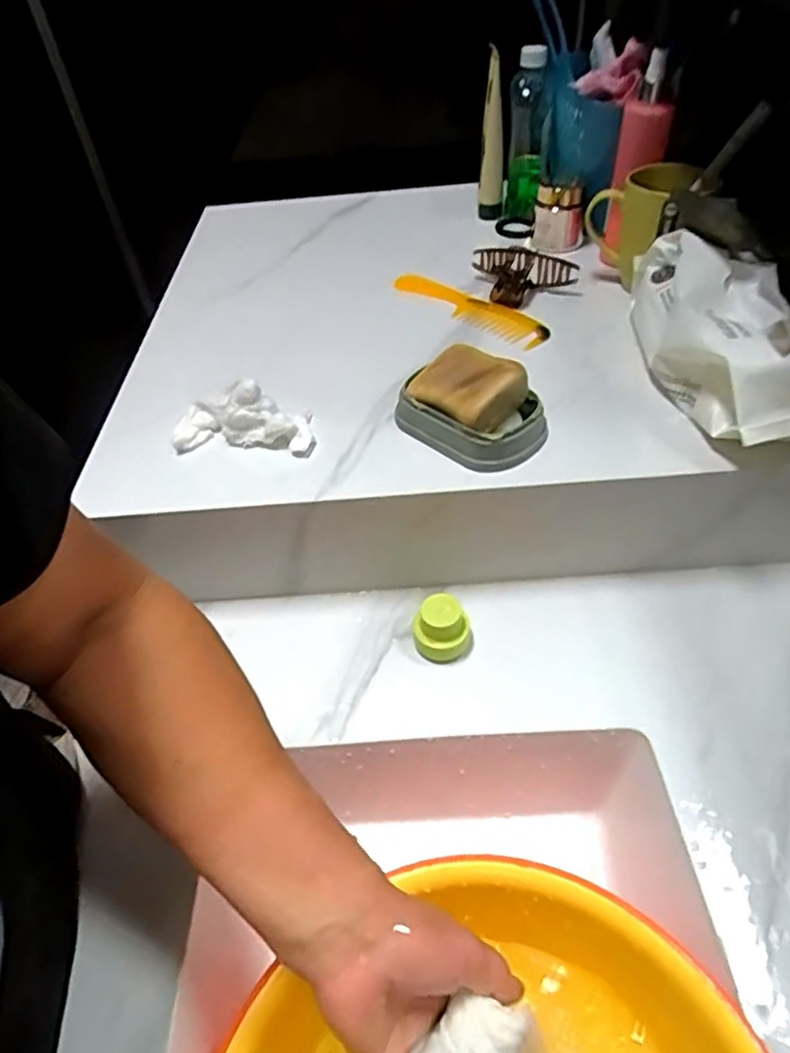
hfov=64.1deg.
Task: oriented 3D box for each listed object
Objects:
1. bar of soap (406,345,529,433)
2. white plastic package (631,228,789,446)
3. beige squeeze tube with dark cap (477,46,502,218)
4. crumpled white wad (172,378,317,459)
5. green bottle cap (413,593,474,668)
[{"bbox_3d":[0.057,-0.113,0.510,0.083,0.038,0.062,33,58,31],"label":"bar of soap"},{"bbox_3d":[0.271,-0.165,0.538,0.101,0.085,0.256,-13,47,-5],"label":"white plastic package"},{"bbox_3d":[0.112,-0.447,0.735,0.027,0.168,0.034,0,47,6],"label":"beige squeeze tube with dark cap"},{"bbox_3d":[-0.128,-0.090,0.531,0.120,0.046,0.047,3,47,10],"label":"crumpled white wad"},{"bbox_3d":[0.038,0.083,0.513,0.049,0.045,0.044,-4,47,3],"label":"green bottle cap"}]

